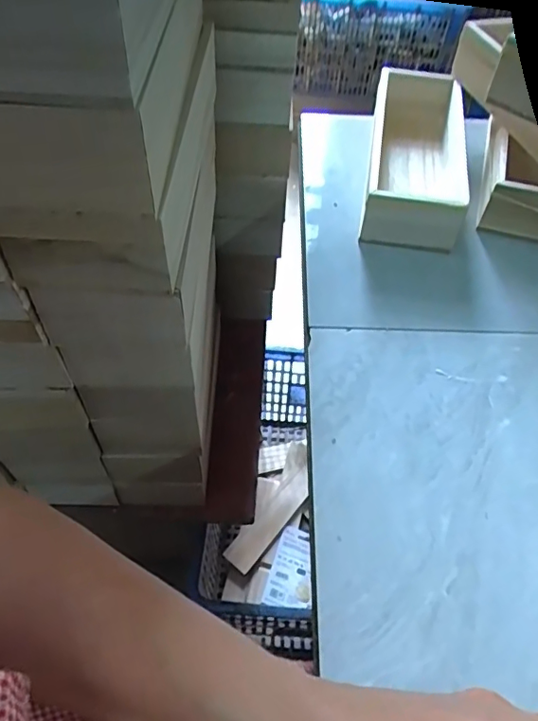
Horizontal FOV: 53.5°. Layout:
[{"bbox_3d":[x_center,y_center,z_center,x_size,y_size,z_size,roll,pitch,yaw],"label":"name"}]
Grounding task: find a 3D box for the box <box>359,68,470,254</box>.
[{"bbox_3d":[0.170,-0.231,0.628,0.104,0.067,0.243,9,53,5],"label":"box"}]

